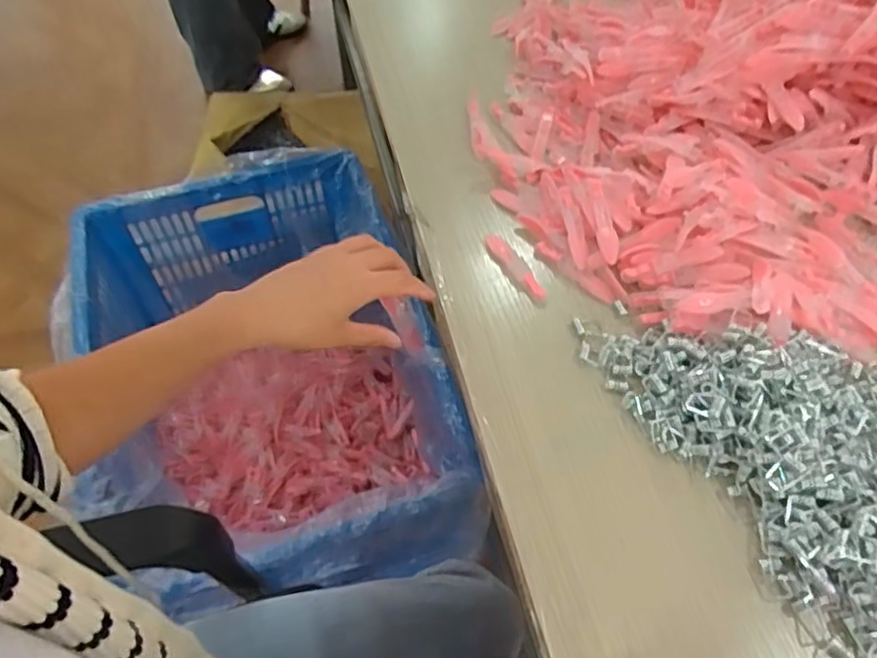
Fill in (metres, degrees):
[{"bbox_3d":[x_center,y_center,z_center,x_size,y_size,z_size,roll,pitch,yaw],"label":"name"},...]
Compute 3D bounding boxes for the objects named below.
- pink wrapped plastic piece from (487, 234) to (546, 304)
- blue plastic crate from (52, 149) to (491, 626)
[{"bbox_3d":[0.062,-0.049,0.512,0.016,0.011,0.070,-28,59,-19],"label":"pink wrapped plastic piece"},{"bbox_3d":[-0.277,0.086,1.019,0.506,0.291,0.721,-15,56,-11],"label":"blue plastic crate"}]

